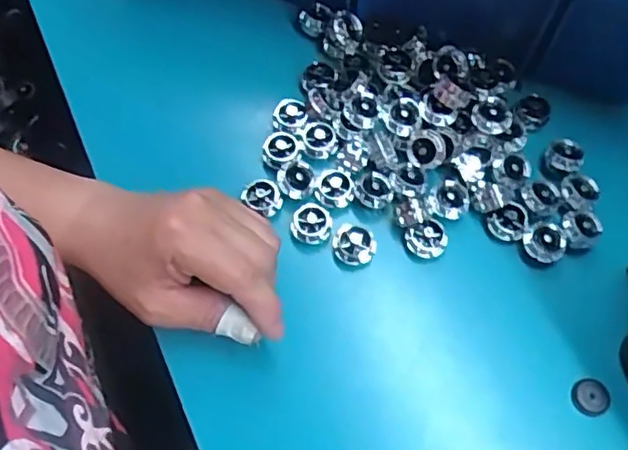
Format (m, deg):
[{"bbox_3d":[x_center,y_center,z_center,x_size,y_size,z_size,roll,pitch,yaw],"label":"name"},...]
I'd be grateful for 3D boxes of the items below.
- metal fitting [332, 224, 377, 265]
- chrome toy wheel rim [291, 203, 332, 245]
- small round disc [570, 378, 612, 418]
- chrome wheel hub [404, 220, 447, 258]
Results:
[{"bbox_3d":[0.025,0.012,0.395,0.026,0.008,0.025,0,66,1],"label":"metal fitting"},{"bbox_3d":[-0.001,-0.002,0.399,0.024,0.012,0.026,18,68,8],"label":"chrome toy wheel rim"},{"bbox_3d":[0.158,0.098,0.361,0.021,0.004,0.020,0,66,1],"label":"small round disc"},{"bbox_3d":[0.071,0.009,0.392,0.026,0.011,0.020,-21,68,-8],"label":"chrome wheel hub"}]

